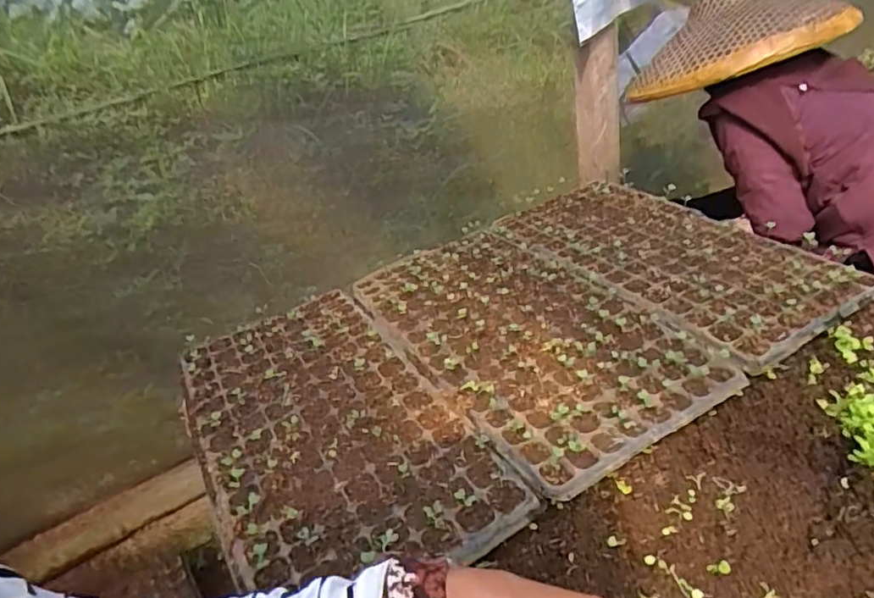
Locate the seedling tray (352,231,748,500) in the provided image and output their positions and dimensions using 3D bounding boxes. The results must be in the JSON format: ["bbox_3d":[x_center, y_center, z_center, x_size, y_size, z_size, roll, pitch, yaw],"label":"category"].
[{"bbox_3d":[0.095,0.019,0.752,0.277,0.049,0.523,-25,36,-20],"label":"seedling tray"}]

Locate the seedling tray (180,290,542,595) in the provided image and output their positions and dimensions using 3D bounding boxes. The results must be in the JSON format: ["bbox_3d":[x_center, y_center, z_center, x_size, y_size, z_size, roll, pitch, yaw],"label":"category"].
[{"bbox_3d":[-0.147,0.139,0.673,0.270,0.052,0.534,-25,36,-20],"label":"seedling tray"}]

